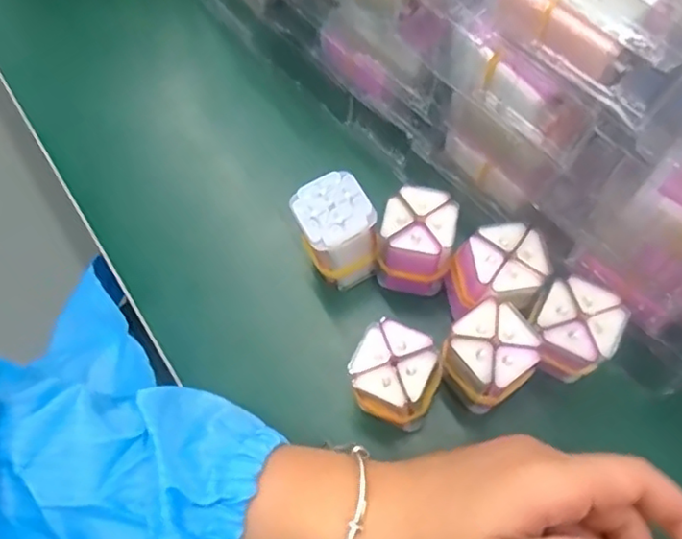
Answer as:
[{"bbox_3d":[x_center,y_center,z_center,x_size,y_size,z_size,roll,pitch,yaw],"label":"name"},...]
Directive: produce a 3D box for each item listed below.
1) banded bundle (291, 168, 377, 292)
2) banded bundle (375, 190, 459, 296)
[{"bbox_3d":[-0.002,-0.016,0.322,0.035,0.061,0.038,-26,69,-7],"label":"banded bundle"},{"bbox_3d":[0.037,-0.012,0.315,0.034,0.055,0.033,6,69,5],"label":"banded bundle"}]

